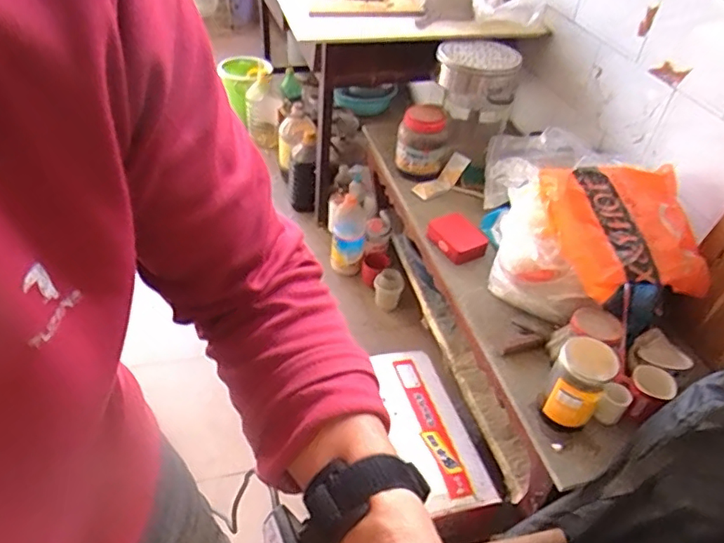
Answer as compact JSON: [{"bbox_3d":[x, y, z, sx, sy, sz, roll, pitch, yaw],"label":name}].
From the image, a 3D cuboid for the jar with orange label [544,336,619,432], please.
[{"bbox_3d":[0.390,0.200,0.986,0.094,0.154,0.102,3,43,-2],"label":"jar with orange label"}]

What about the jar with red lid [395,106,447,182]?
[{"bbox_3d":[0.179,-0.391,1.631,0.146,0.179,0.159,7,43,3],"label":"jar with red lid"}]

